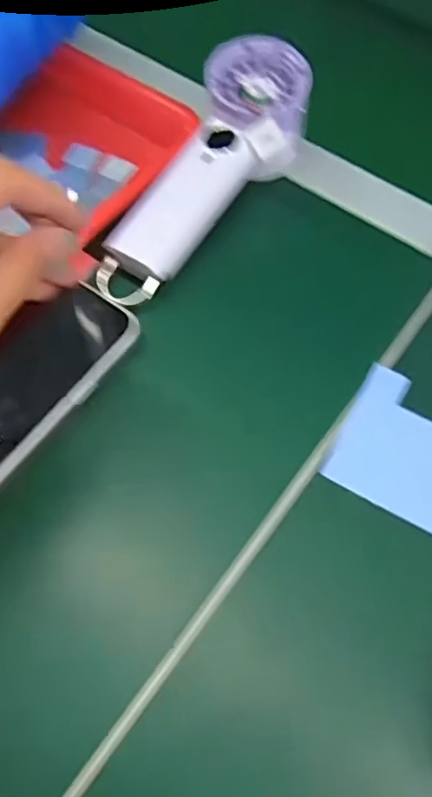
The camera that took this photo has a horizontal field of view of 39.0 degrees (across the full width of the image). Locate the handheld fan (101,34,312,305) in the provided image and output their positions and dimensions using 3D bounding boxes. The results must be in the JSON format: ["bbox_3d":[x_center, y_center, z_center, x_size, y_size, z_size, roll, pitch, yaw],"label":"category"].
[{"bbox_3d":[-0.007,-0.139,0.394,0.068,0.056,0.198,31,80,14],"label":"handheld fan"}]

